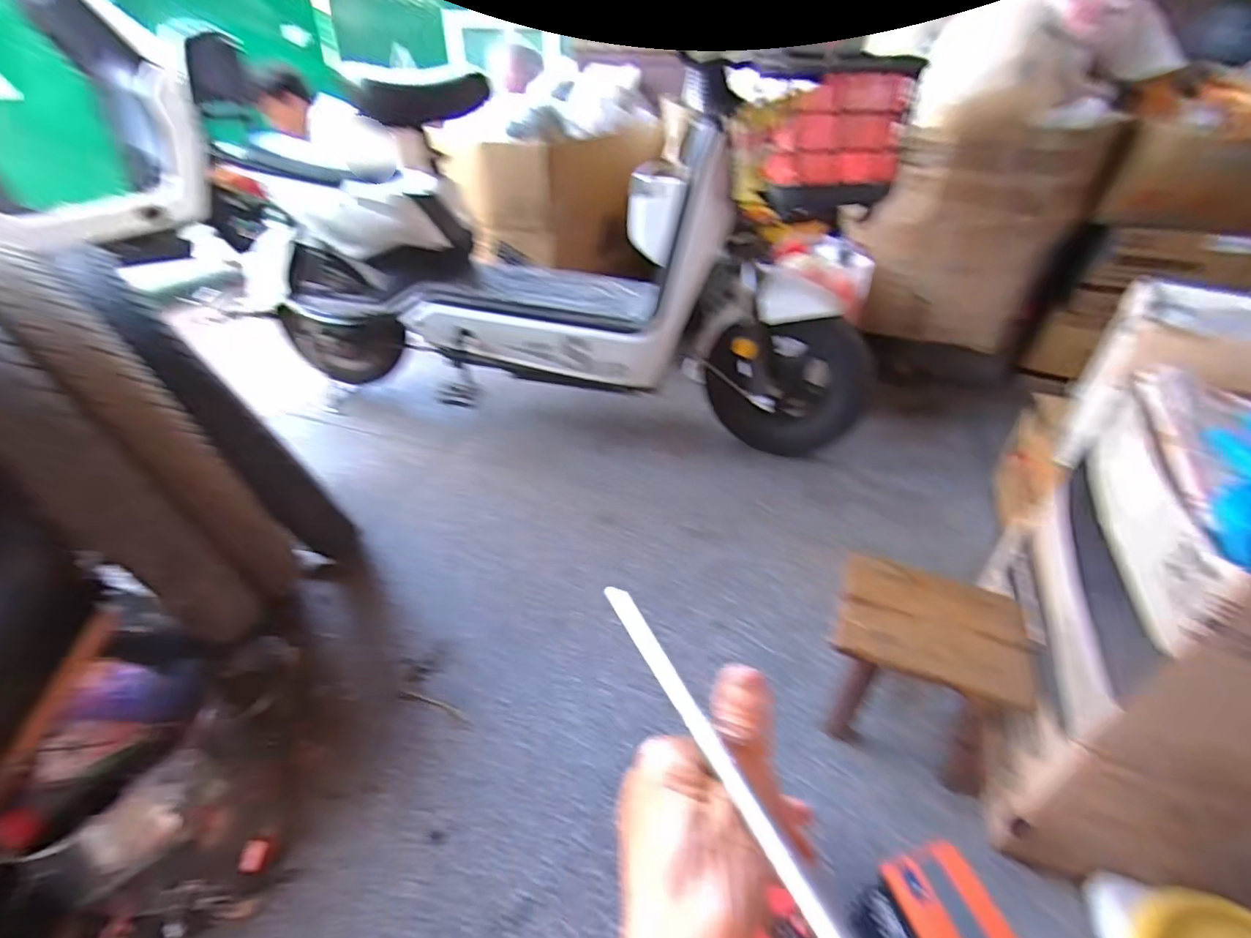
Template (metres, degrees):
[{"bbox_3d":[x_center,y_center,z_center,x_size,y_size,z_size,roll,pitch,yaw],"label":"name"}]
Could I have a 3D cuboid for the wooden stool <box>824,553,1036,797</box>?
[{"bbox_3d":[0.393,0.279,0.791,0.221,0.212,0.164,18,41,20],"label":"wooden stool"}]

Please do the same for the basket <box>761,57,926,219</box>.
[{"bbox_3d":[0.359,-0.556,0.963,0.202,0.218,0.135,14,40,15],"label":"basket"}]

